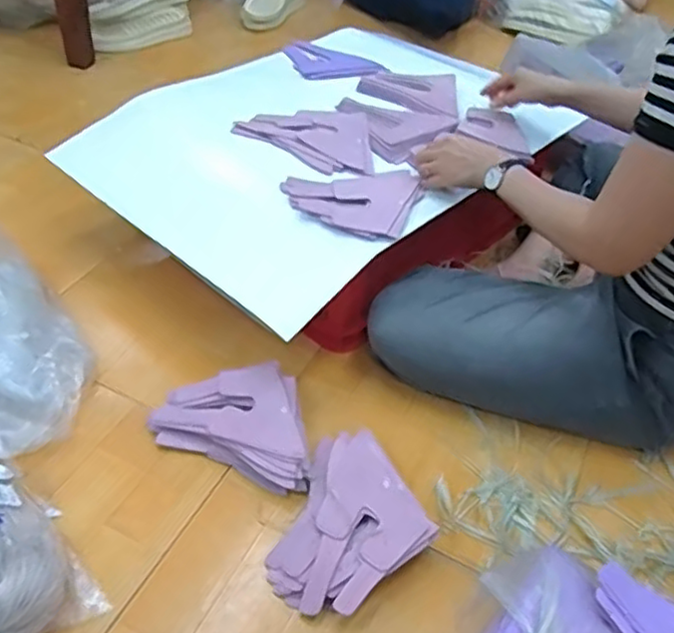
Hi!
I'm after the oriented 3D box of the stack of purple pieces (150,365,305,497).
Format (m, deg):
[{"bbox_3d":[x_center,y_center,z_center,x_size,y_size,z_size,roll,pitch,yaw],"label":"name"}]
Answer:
[{"bbox_3d":[-0.119,0.128,0.878,0.219,0.054,0.145,19,46,12],"label":"stack of purple pieces"}]

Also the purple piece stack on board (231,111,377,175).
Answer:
[{"bbox_3d":[-0.053,-0.276,1.052,0.207,0.019,0.159,2,45,-5],"label":"purple piece stack on board"}]

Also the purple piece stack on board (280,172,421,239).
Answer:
[{"bbox_3d":[0.031,-0.159,0.941,0.192,0.006,0.148,-4,45,-11],"label":"purple piece stack on board"}]

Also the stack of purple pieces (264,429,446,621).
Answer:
[{"bbox_3d":[0.003,0.239,0.782,0.189,0.048,0.171,-28,54,-30],"label":"stack of purple pieces"}]

